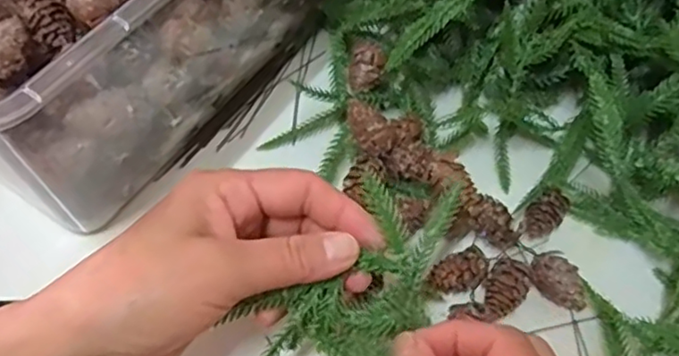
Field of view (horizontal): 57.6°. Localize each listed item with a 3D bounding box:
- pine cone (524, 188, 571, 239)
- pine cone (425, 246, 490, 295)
[{"bbox_3d":[0.122,0.021,0.362,0.019,0.015,0.034,41,64,18],"label":"pine cone"},{"bbox_3d":[0.065,0.051,0.335,0.031,0.013,0.019,-23,64,-17],"label":"pine cone"}]

